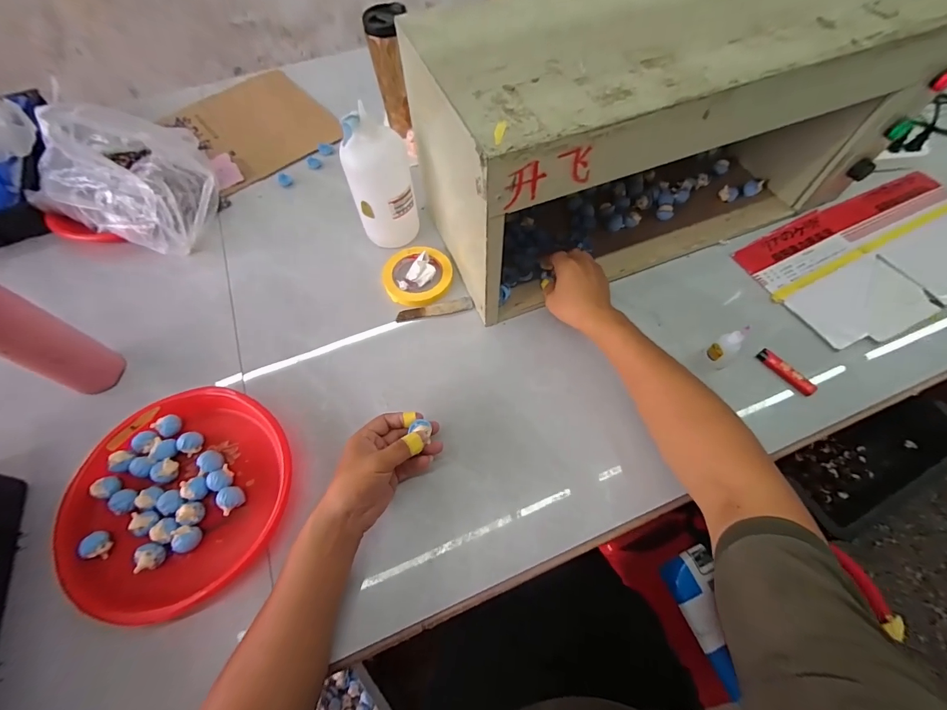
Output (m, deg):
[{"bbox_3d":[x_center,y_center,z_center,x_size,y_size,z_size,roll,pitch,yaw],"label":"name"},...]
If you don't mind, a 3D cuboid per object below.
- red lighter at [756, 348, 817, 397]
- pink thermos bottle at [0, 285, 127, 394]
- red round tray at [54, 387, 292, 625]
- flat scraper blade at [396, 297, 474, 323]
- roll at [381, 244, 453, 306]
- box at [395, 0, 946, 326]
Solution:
[{"bbox_3d":[0.429,0.022,0.544,0.019,0.014,0.079,-36,67,-15],"label":"red lighter"},{"bbox_3d":[-0.527,-0.030,0.457,0.074,0.255,0.066,21,65,13],"label":"pink thermos bottle"},{"bbox_3d":[-0.350,0.167,0.479,0.250,0.036,0.248,-1,62,2],"label":"red round tray"},{"bbox_3d":[-0.060,-0.070,0.614,0.117,0.004,0.023,-11,63,-4],"label":"flat scraper blade"},{"bbox_3d":[-0.089,-0.129,0.639,0.108,0.019,0.103,-1,62,2],"label":"roll"},{"bbox_3d":[0.255,-0.321,0.574,0.619,0.278,0.269,-20,63,-8],"label":"box"}]

